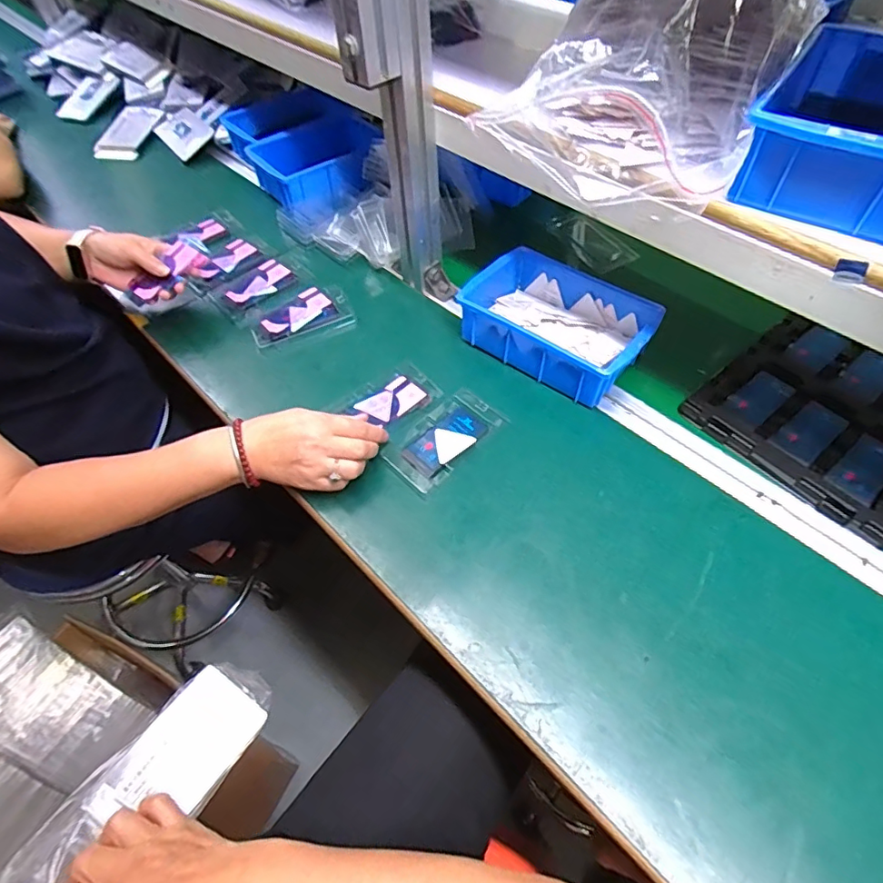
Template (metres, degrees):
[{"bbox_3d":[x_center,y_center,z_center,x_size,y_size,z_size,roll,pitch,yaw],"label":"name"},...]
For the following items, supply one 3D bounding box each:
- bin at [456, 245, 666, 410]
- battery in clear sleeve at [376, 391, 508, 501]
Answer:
[{"bbox_3d":[0.137,-0.139,0.616,0.205,0.064,0.145,34,62,23],"label":"bin"},{"bbox_3d":[0.005,-0.006,0.562,0.129,0.010,0.069,-39,62,-23],"label":"battery in clear sleeve"}]

